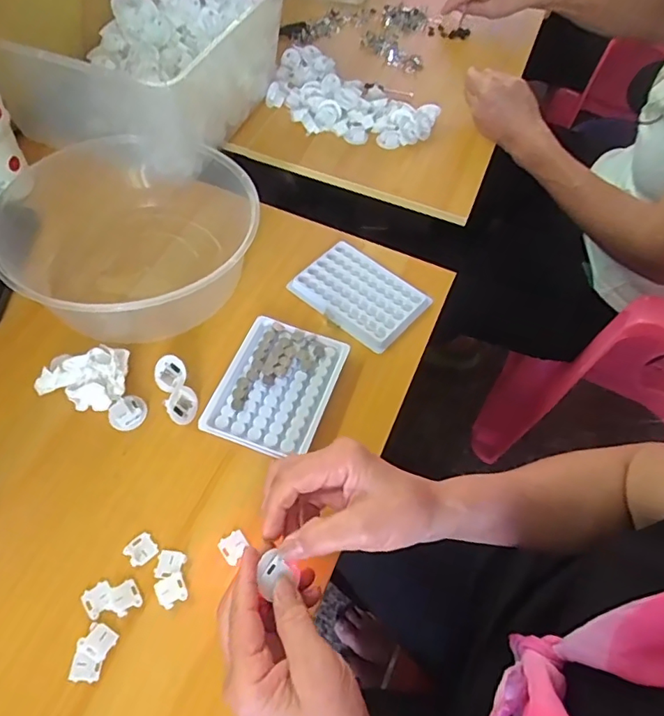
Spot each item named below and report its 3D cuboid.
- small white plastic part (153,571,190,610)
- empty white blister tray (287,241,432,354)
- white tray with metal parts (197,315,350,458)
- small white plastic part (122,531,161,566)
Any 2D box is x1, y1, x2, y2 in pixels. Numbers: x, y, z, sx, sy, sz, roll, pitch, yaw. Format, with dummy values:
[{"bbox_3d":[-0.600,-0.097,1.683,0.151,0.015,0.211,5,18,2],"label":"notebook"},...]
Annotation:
[{"bbox_3d":[-0.118,0.170,0.379,0.021,0.004,0.021,-25,63,-19],"label":"small white plastic part"},{"bbox_3d":[0.030,-0.069,0.546,0.125,0.008,0.093,38,63,18],"label":"empty white blister tray"},{"bbox_3d":[-0.050,0.025,0.474,0.097,0.014,0.126,19,58,7],"label":"white tray with metal parts"},{"bbox_3d":[-0.146,0.146,0.395,0.021,0.004,0.021,-38,68,-24],"label":"small white plastic part"}]

